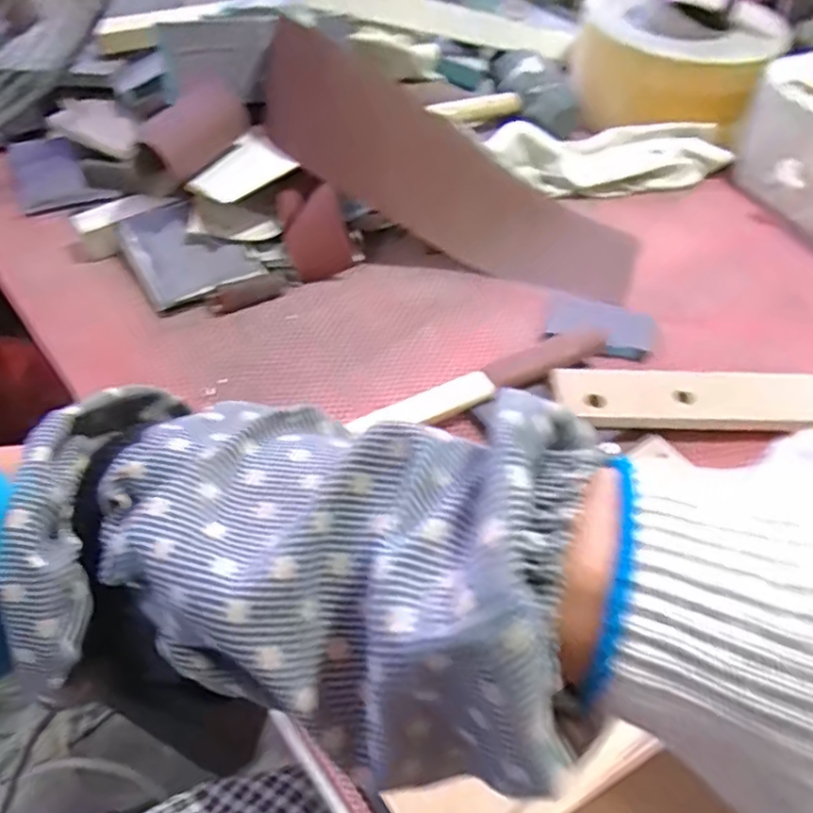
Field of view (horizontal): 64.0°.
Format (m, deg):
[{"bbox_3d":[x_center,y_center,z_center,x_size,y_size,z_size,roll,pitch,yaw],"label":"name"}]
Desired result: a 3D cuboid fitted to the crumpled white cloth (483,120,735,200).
[{"bbox_3d":[0.239,-0.303,0.776,0.286,0.048,0.111,-11,52,-11],"label":"crumpled white cloth"}]

